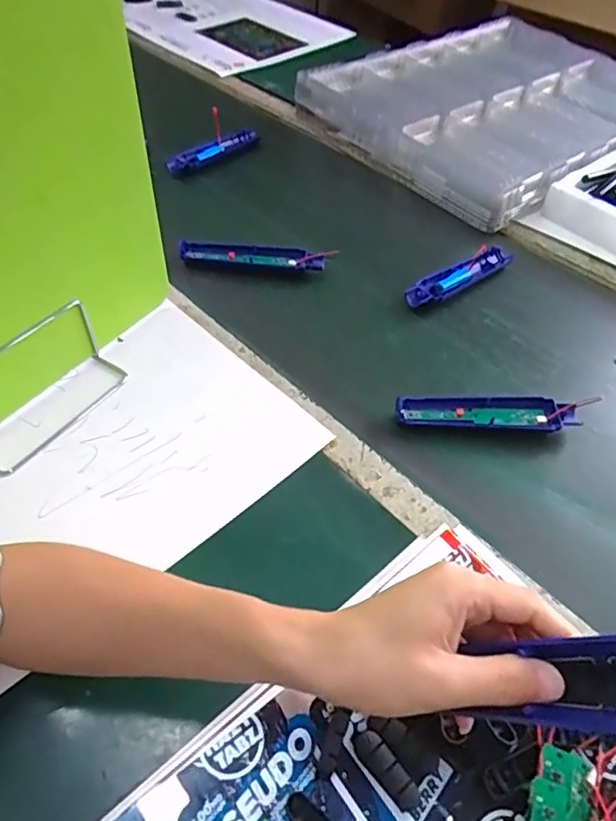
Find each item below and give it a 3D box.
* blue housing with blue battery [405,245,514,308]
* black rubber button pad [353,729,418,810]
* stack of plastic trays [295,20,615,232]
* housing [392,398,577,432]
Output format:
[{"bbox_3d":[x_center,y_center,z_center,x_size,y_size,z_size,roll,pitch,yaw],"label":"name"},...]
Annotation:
[{"bbox_3d":[0.181,-0.160,0.678,0.170,0.016,0.031,-30,58,-25],"label":"blue housing with blue battery"},{"bbox_3d":[0.047,0.217,0.342,0.016,0.011,0.047,-33,59,-27],"label":"black rubber button pad"},{"bbox_3d":[0.343,-0.525,0.956,0.643,0.058,0.441,-29,57,-24],"label":"stack of plastic trays"},{"bbox_3d":[0.169,0.002,0.541,0.167,0.020,0.034,4,50,0],"label":"housing"}]

